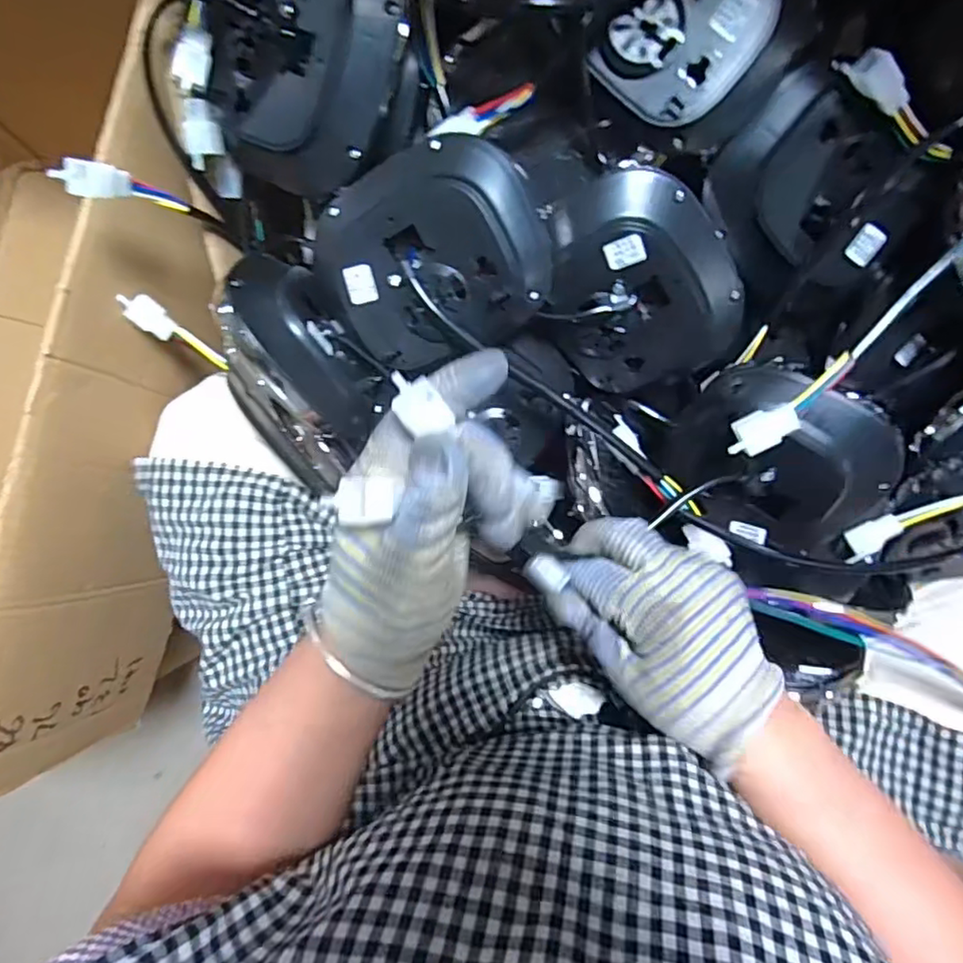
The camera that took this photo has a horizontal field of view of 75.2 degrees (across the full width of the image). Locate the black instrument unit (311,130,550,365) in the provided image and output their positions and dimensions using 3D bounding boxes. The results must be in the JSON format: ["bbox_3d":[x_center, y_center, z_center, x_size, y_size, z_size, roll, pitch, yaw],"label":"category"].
[{"bbox_3d":[-0.024,-0.138,0.386,0.125,0.060,0.125,5,110,12],"label":"black instrument unit"}]

